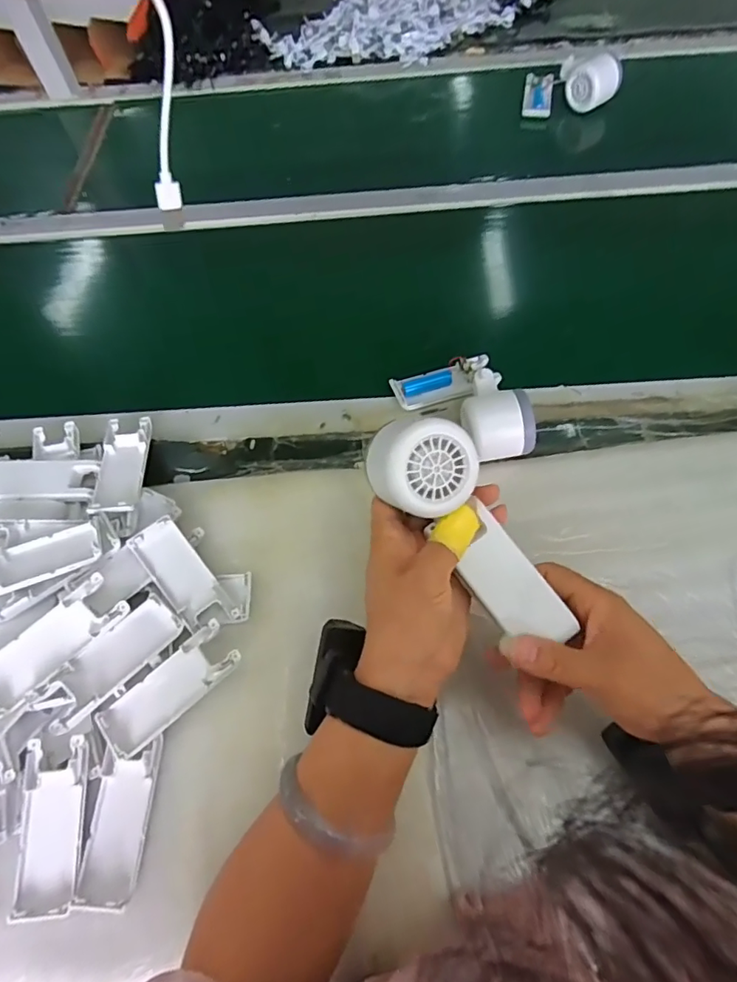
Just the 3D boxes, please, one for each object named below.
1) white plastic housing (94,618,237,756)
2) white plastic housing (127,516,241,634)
[{"bbox_3d":[-0.144,0.143,0.378,0.101,0.015,0.039,-36,65,-14],"label":"white plastic housing"},{"bbox_3d":[-0.149,0.069,0.415,0.040,0.019,0.101,-37,66,-15],"label":"white plastic housing"}]

